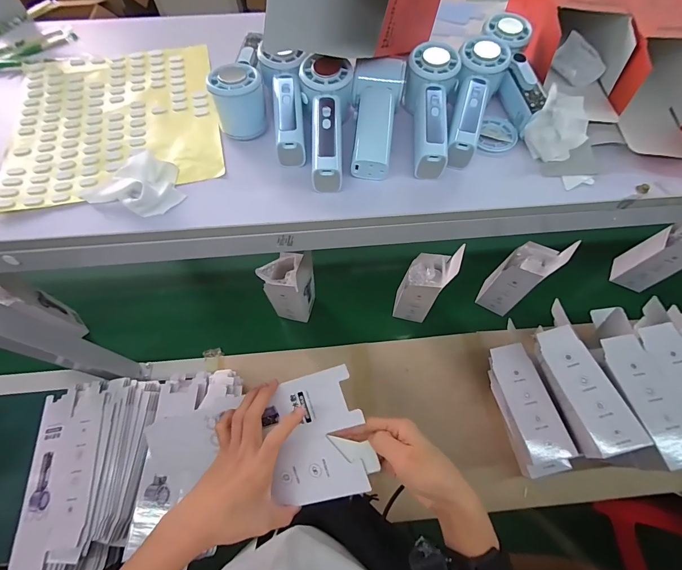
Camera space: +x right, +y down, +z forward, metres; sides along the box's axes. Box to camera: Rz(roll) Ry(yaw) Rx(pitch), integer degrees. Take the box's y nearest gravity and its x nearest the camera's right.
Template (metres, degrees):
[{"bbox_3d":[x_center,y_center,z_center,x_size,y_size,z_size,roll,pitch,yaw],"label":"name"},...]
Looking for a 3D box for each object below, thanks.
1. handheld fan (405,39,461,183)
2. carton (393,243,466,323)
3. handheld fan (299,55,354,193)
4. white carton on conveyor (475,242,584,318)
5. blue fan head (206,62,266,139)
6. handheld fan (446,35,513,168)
[{"bbox_3d":[0.102,-0.192,0.387,0.057,0.052,0.157,4,76,1],"label":"handheld fan"},{"bbox_3d":[0.171,0.001,0.711,0.087,0.204,0.081,17,65,8],"label":"carton"},{"bbox_3d":[-0.017,-0.176,0.372,0.057,0.041,0.156,1,77,0],"label":"handheld fan"},{"bbox_3d":[0.381,-0.019,0.724,0.089,0.221,0.097,32,67,14],"label":"white carton on conveyor"},{"bbox_3d":[-0.116,-0.213,0.387,0.056,0.063,0.059,-4,64,-3],"label":"blue fan head"},{"bbox_3d":[0.152,-0.209,0.391,0.053,0.044,0.169,18,77,8],"label":"handheld fan"}]

